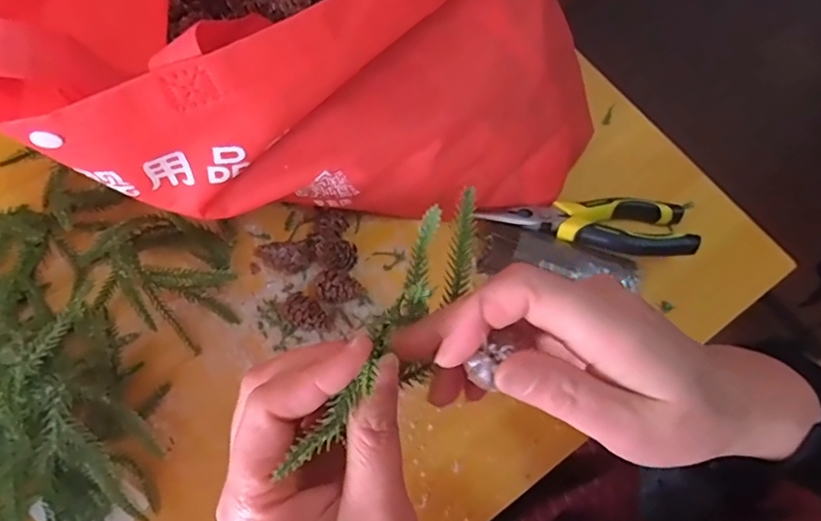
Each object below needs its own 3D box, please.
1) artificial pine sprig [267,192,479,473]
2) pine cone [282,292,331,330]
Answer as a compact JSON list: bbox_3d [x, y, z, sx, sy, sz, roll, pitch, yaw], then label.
[{"bbox_3d":[-0.002,0.026,0.209,0.030,0.038,0.122,31,59,11],"label":"artificial pine sprig"},{"bbox_3d":[-0.073,0.036,0.377,0.022,0.018,0.034,-40,74,-14],"label":"pine cone"}]

